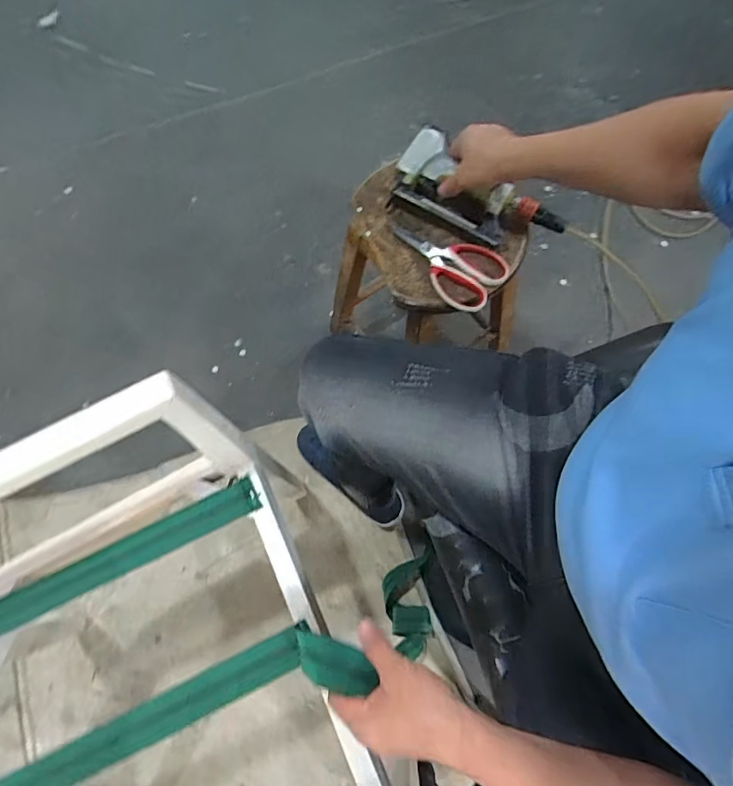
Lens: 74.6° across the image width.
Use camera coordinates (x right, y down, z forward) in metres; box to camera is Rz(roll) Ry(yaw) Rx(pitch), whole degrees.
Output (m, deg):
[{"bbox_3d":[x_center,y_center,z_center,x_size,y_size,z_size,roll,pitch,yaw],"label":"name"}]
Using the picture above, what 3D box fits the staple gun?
[{"bbox_3d":[0.156,-0.282,0.704,0.242,0.053,0.113,30,74,5],"label":"staple gun"}]

